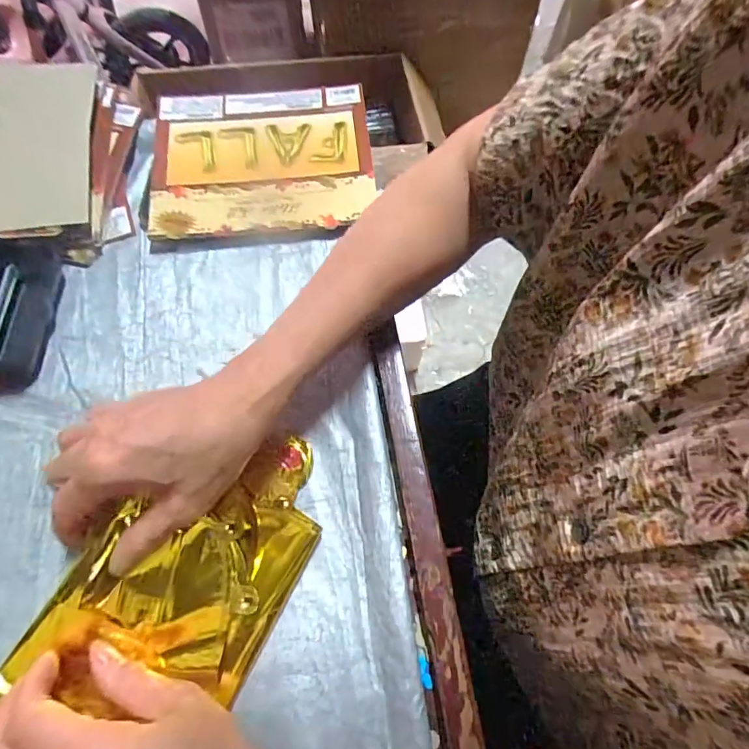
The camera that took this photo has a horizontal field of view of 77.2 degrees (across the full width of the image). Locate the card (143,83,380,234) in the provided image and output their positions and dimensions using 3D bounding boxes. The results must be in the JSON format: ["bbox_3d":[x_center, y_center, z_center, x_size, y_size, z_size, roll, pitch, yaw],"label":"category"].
[{"bbox_3d":[-0.102,-0.194,0.429,0.192,0.024,0.157,-5,67,-2],"label":"card"}]

